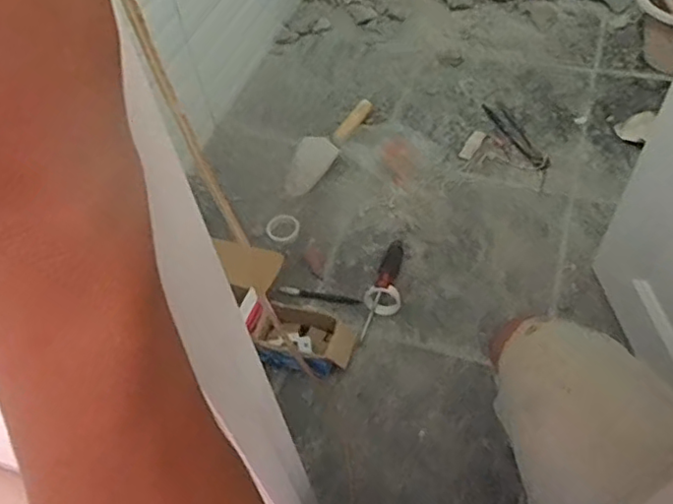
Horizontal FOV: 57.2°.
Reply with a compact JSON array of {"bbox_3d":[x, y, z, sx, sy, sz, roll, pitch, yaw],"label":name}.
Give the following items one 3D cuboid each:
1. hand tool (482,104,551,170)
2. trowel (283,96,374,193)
[{"bbox_3d":[0.372,-0.242,1.277,0.042,0.007,0.220,-21,55,-10],"label":"hand tool"},{"bbox_3d":[-0.022,-0.229,1.287,0.082,0.038,0.290,24,59,21],"label":"trowel"}]

